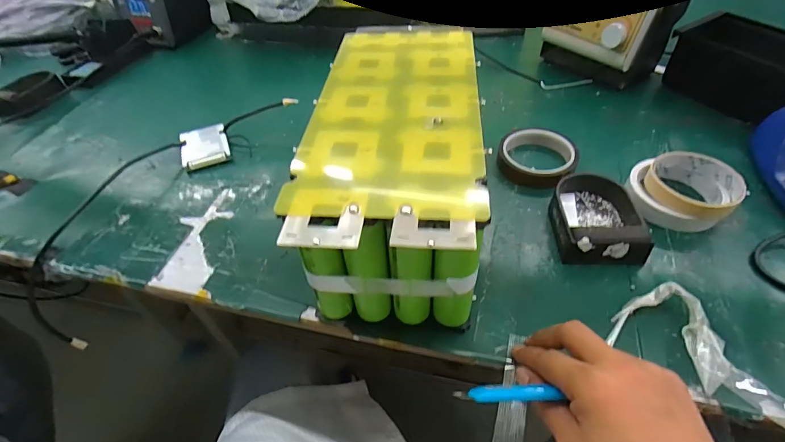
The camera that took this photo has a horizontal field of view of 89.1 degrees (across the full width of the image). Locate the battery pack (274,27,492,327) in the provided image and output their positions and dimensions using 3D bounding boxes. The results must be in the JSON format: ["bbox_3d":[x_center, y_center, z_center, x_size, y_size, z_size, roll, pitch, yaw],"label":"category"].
[{"bbox_3d":[0.010,-0.055,0.391,0.142,0.144,0.316,1,48,6],"label":"battery pack"}]

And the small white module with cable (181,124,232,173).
[{"bbox_3d":[-0.263,-0.105,0.561,0.062,0.012,0.089,-19,49,-12],"label":"small white module with cable"}]

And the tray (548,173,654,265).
[{"bbox_3d":[0.208,-0.009,0.410,0.084,0.036,0.109,2,48,7],"label":"tray"}]

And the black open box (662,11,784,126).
[{"bbox_3d":[0.475,-0.201,0.537,0.107,0.078,0.164,-20,49,-12],"label":"black open box"}]

